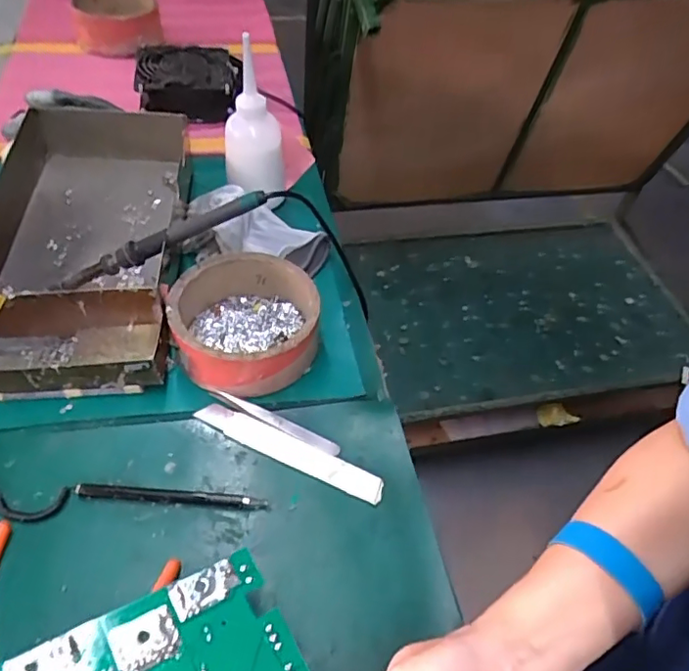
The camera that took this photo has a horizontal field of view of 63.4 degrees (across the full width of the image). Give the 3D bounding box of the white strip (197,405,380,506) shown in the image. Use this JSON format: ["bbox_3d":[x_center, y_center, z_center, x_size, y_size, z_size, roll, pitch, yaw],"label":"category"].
[{"bbox_3d":[-0.043,0.088,0.433,0.154,0.006,0.022,21,51,11],"label":"white strip"}]

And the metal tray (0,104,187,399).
[{"bbox_3d":[-0.245,-0.095,0.521,0.171,0.064,0.327,-2,51,-9],"label":"metal tray"}]

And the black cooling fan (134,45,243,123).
[{"bbox_3d":[-0.207,-0.328,0.725,0.119,0.039,0.124,-1,51,-8],"label":"black cooling fan"}]

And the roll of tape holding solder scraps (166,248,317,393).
[{"bbox_3d":[-0.084,-0.009,0.478,0.122,0.052,0.120,-2,51,-8],"label":"roll of tape holding solder scraps"}]

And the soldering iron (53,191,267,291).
[{"bbox_3d":[-0.162,-0.081,0.482,0.200,0.017,0.017,-22,52,9],"label":"soldering iron"}]

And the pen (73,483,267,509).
[{"bbox_3d":[-0.124,0.116,0.403,0.133,0.008,0.011,5,50,-2],"label":"pen"}]

